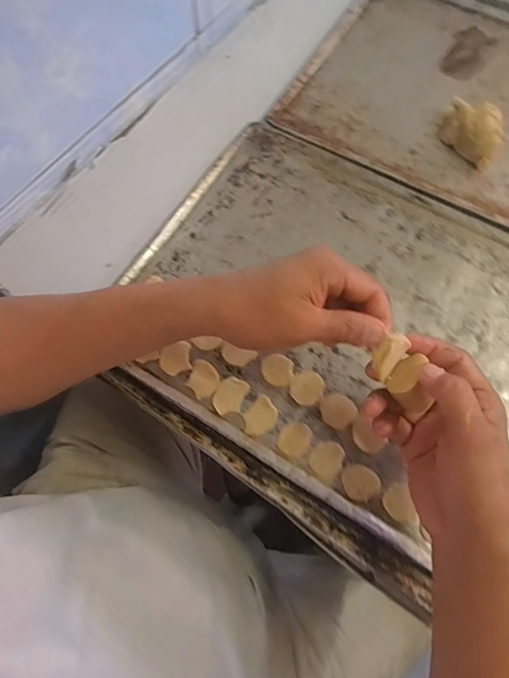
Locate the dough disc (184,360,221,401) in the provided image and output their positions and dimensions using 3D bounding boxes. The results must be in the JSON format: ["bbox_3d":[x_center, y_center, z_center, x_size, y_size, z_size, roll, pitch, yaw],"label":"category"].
[{"bbox_3d":[-0.049,0.037,0.403,0.032,0.004,0.030,42,75,13],"label":"dough disc"}]

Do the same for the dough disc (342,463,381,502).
[{"bbox_3d":[0.092,0.124,0.373,0.031,0.006,0.030,0,70,0],"label":"dough disc"}]

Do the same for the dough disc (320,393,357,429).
[{"bbox_3d":[0.077,0.066,0.397,0.031,0.004,0.032,0,70,0],"label":"dough disc"}]

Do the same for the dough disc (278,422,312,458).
[{"bbox_3d":[0.037,0.090,0.387,0.033,0.005,0.025,-39,75,-13],"label":"dough disc"}]

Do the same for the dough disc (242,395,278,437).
[{"bbox_3d":[0.005,0.072,0.393,0.036,0.004,0.026,-43,76,-14],"label":"dough disc"}]

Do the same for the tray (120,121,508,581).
[{"bbox_3d":[0.102,-0.018,0.414,0.442,0.027,0.321,31,72,8],"label":"tray"}]

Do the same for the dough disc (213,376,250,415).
[{"bbox_3d":[-0.022,0.053,0.398,0.027,0.004,0.037,20,71,7],"label":"dough disc"}]

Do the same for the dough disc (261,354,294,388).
[{"bbox_3d":[0.022,0.030,0.410,0.029,0.004,0.032,-2,70,-1],"label":"dough disc"}]

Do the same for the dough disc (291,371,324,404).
[{"bbox_3d":[0.050,0.046,0.404,0.033,0.004,0.029,-40,75,-13],"label":"dough disc"}]

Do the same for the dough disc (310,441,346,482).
[{"bbox_3d":[0.064,0.106,0.380,0.028,0.006,0.034,35,74,11],"label":"dough disc"}]

